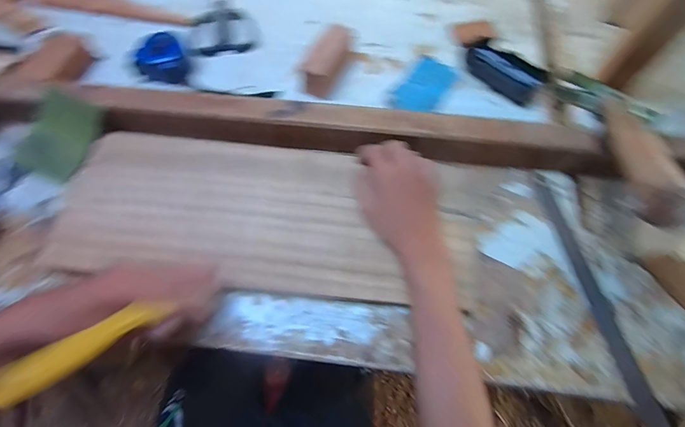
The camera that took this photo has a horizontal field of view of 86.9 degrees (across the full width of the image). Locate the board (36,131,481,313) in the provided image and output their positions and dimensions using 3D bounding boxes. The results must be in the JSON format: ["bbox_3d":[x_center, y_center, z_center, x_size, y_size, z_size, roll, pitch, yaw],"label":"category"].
[{"bbox_3d":[-0.084,0.006,0.385,0.439,0.018,0.175,12,65,6],"label":"board"}]

